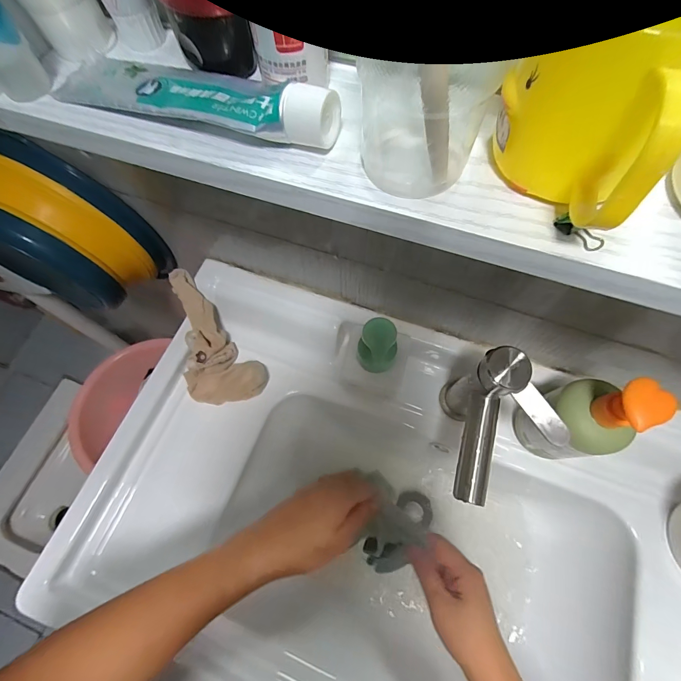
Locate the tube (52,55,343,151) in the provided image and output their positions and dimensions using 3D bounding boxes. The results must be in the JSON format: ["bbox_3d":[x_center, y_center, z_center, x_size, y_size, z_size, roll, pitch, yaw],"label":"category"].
[{"bbox_3d":[-0.082,-0.134,0.192,0.168,0.026,0.038,22,69,10],"label":"tube"}]

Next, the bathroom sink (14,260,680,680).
[{"bbox_3d":[0.099,0.234,0.464,0.791,0.183,0.458,18,68,9],"label":"bathroom sink"}]

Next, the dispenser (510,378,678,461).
[{"bbox_3d":[0.246,0.074,0.353,0.058,0.151,0.073,-23,68,-8],"label":"dispenser"}]

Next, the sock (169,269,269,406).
[{"bbox_3d":[-0.183,-0.003,0.499,0.100,0.036,0.200,-27,84,-10],"label":"sock"}]

